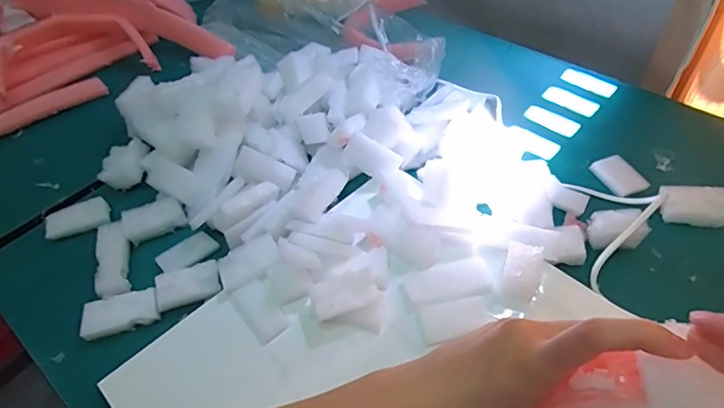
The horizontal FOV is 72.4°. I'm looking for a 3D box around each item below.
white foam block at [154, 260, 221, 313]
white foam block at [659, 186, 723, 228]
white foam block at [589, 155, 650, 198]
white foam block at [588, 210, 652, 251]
[{"bbox_3d":[-0.139,0.064,0.395,0.050,0.008,0.034,-17,50,-11],"label":"white foam block"},{"bbox_3d":[0.284,0.002,0.423,0.056,0.019,0.031,2,49,6],"label":"white foam block"},{"bbox_3d":[0.238,-0.026,0.457,0.034,0.007,0.045,-18,50,-12],"label":"white foam block"},{"bbox_3d":[0.206,0.022,0.399,0.040,0.026,0.028,-3,48,2],"label":"white foam block"}]

